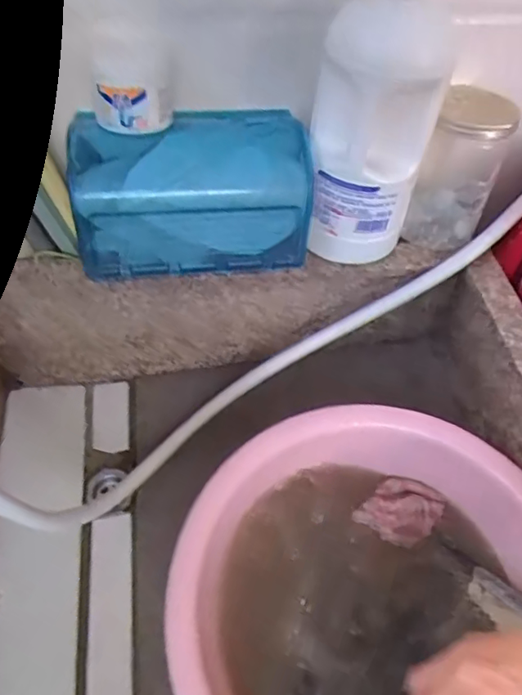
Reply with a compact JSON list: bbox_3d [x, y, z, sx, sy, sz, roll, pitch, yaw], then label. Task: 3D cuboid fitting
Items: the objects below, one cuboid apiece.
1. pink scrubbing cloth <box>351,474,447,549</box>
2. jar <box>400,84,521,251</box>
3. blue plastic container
[{"bbox_3d":[0.142,0.163,0.554,0.065,0.017,0.075,38,60,21],"label":"pink scrubbing cloth"},{"bbox_3d":[0.207,-0.186,0.586,0.072,0.138,0.087,16,55,8],"label":"jar"},{"bbox_3d":[-0.066,-0.149,0.534,0.215,0.113,0.102,-7,55,-9],"label":"blue plastic container"}]

